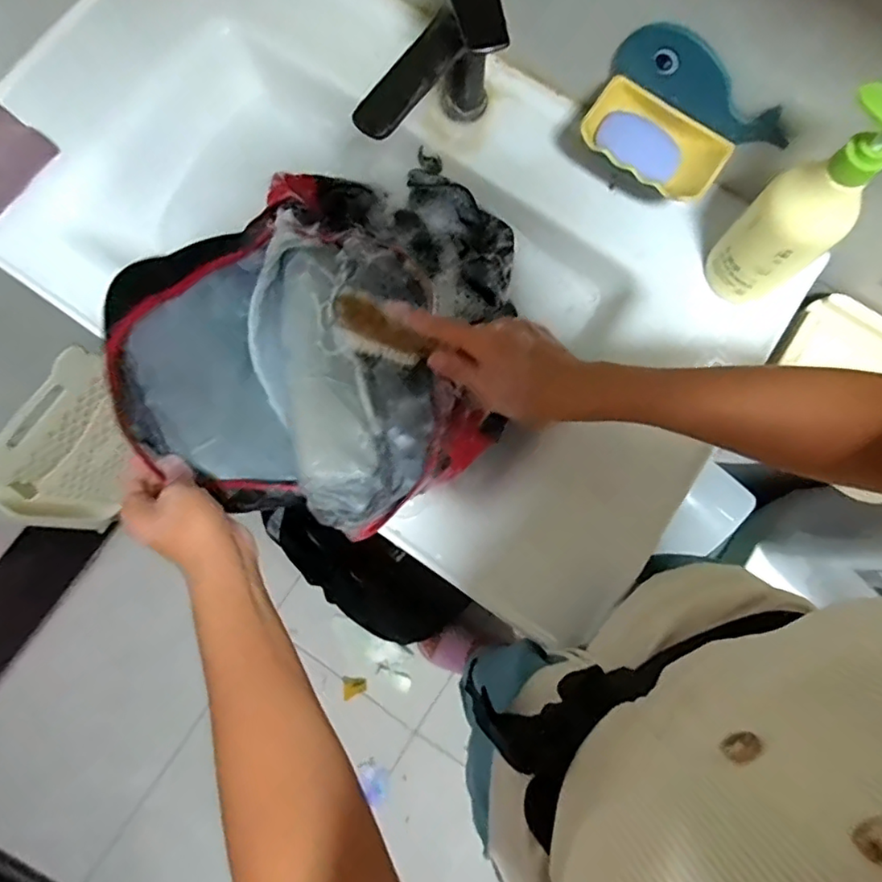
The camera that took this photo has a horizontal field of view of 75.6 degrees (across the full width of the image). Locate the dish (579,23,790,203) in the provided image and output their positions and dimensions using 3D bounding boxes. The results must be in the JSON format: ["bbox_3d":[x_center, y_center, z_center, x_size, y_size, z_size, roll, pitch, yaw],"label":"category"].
[{"bbox_3d":[0.205,-0.274,0.491,0.160,0.073,0.080,33,80,5],"label":"dish"}]

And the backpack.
[{"bbox_3d":[-0.103,-0.124,0.534,0.289,0.152,0.392,24,80,3],"label":"backpack"}]

